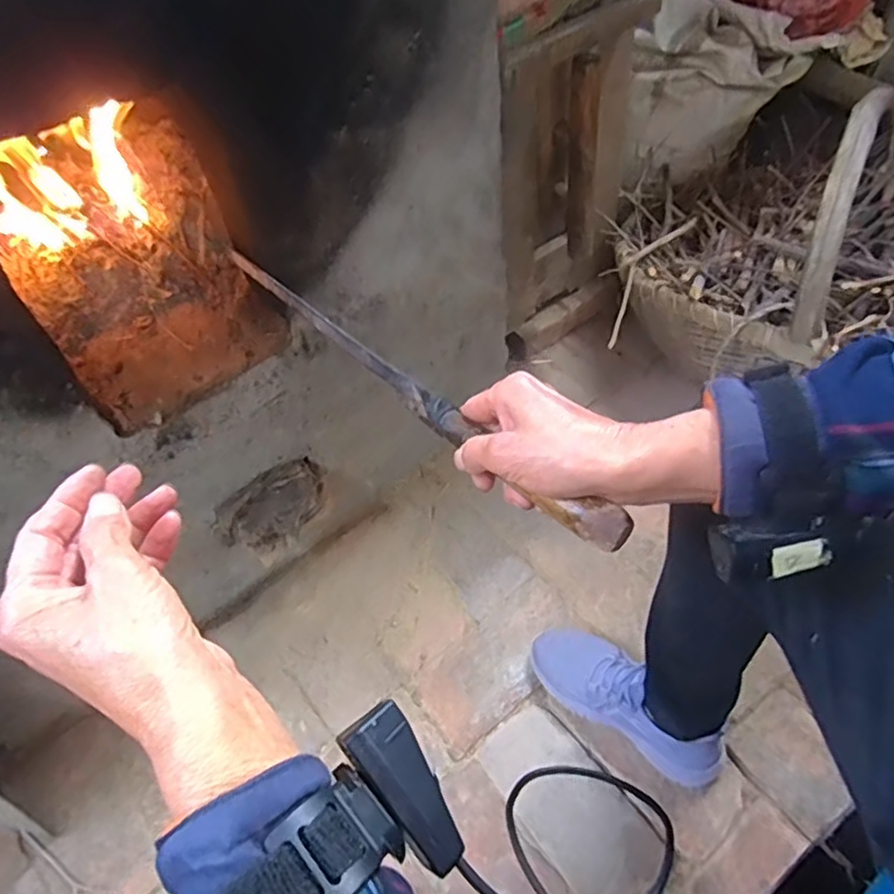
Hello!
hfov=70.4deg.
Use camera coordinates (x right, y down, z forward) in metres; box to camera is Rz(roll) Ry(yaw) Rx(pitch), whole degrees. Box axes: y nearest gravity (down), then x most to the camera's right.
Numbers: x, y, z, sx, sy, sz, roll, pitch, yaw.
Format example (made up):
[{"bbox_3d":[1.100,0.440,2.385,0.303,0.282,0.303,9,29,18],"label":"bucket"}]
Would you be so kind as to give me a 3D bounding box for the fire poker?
[{"bbox_3d":[-0.065,-0.074,0.505,0.024,0.018,0.518,-35,46,-19],"label":"fire poker"}]

